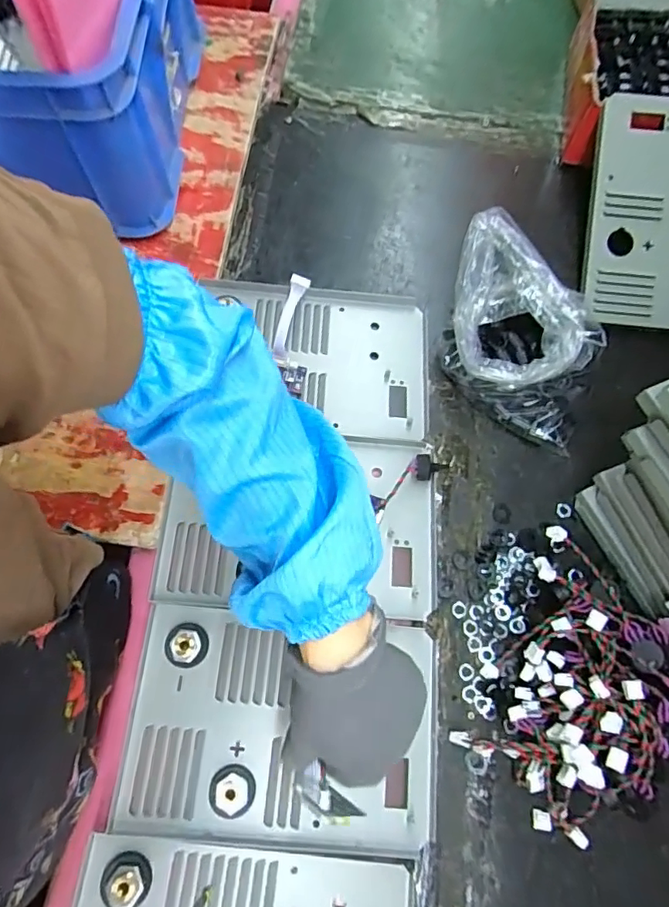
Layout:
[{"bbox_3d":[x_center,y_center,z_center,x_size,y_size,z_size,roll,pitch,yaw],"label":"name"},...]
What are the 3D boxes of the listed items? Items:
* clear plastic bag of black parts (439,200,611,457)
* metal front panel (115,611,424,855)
[{"bbox_3d":[0.202,-0.133,0.587,0.183,0.095,0.196,23,72,7],"label":"clear plastic bag of black parts"},{"bbox_3d":[-0.045,0.238,0.475,0.260,0.020,0.177,6,68,0],"label":"metal front panel"}]

